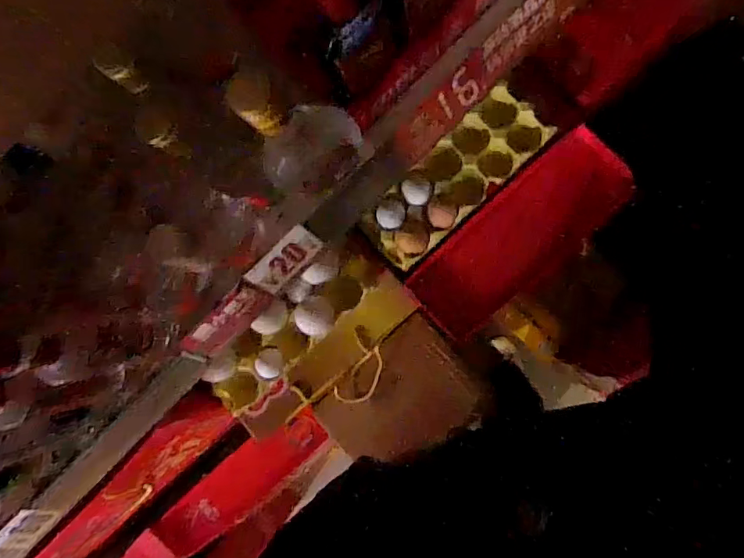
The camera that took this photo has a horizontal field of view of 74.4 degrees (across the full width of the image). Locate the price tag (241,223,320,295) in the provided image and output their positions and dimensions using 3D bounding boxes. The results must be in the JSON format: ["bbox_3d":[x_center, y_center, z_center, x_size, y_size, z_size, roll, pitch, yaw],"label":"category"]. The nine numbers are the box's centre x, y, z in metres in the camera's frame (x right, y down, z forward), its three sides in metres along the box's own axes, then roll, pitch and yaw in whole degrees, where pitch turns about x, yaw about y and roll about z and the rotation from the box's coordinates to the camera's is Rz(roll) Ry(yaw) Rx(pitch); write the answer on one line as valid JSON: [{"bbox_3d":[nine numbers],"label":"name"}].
[{"bbox_3d":[-0.087,-0.018,0.492,0.074,0.046,0.006,-45,49,3],"label":"price tag"}]

